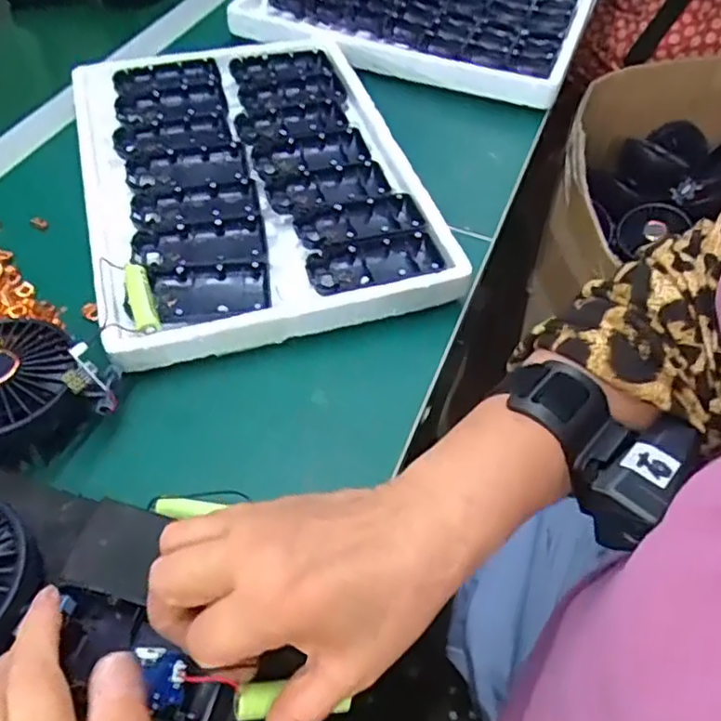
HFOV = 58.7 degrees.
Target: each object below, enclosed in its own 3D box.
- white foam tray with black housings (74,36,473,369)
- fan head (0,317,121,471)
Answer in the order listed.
[{"bbox_3d":[-0.093,-0.162,0.523,0.242,0.035,0.354,-14,53,-12],"label":"white foam tray with black housings"},{"bbox_3d":[-0.201,0.017,0.372,0.091,0.050,0.086,0,51,-1],"label":"fan head"}]

